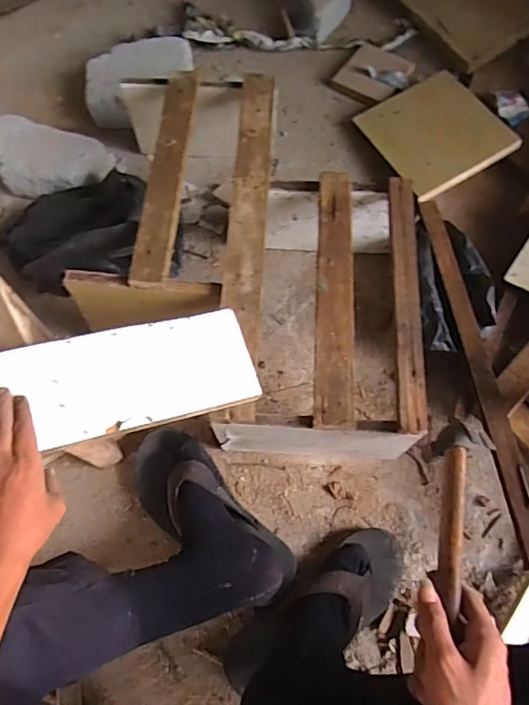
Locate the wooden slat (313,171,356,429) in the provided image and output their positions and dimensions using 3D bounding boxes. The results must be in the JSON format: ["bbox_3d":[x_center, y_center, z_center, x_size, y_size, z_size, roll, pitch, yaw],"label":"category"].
[{"bbox_3d":[0.090,-0.082,0.663,0.048,0.017,0.360,2,67,3],"label":"wooden slat"}]

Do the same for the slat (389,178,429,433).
[{"bbox_3d":[0.181,-0.075,0.657,0.031,0.015,0.351,3,67,3],"label":"slat"}]

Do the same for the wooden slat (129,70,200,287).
[{"bbox_3d":[-0.135,-0.260,0.734,0.047,0.022,0.374,3,67,3],"label":"wooden slat"}]

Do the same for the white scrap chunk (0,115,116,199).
[{"bbox_3d":[-0.385,-0.326,0.895,0.215,0.103,0.104,5,70,4],"label":"white scrap chunk"}]

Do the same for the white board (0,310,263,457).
[{"bbox_3d":[-0.207,0.041,0.547,0.397,0.016,0.122,-12,69,-17],"label":"white board"}]

